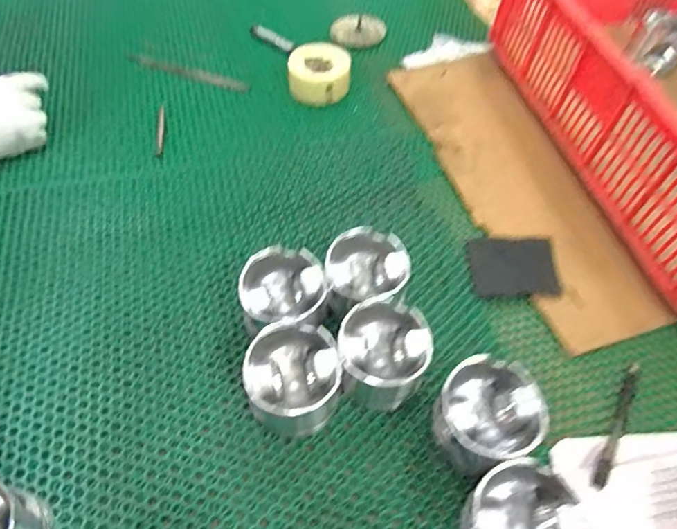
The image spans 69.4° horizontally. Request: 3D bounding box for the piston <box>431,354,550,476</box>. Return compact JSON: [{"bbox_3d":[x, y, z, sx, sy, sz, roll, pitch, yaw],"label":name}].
[{"bbox_3d":[0.136,0.142,0.451,0.090,0.075,0.085,0,54,-1],"label":"piston"}]

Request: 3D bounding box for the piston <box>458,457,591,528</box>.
[{"bbox_3d":[0.147,0.216,0.397,0.086,0.073,0.089,-19,57,-14],"label":"piston"}]

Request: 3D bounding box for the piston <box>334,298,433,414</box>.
[{"bbox_3d":[0.045,0.090,0.486,0.088,0.074,0.091,0,54,-1],"label":"piston"}]

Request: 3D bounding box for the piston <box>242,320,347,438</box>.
[{"bbox_3d":[-0.040,0.110,0.467,0.088,0.074,0.088,4,54,2],"label":"piston"}]

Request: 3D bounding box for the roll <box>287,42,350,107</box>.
[{"bbox_3d":[-0.031,-0.306,0.782,0.096,0.054,0.096,-4,54,-4],"label":"roll"}]

